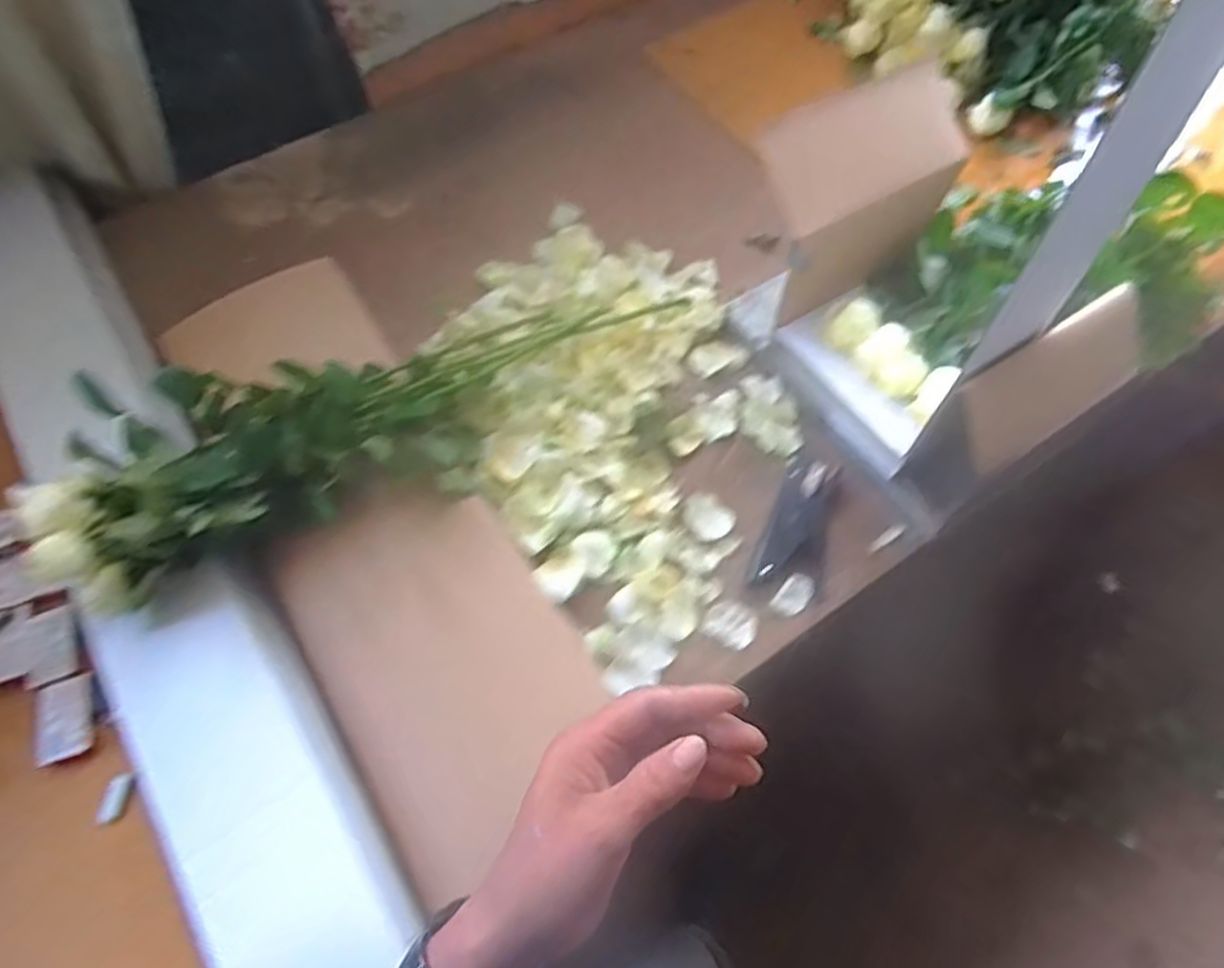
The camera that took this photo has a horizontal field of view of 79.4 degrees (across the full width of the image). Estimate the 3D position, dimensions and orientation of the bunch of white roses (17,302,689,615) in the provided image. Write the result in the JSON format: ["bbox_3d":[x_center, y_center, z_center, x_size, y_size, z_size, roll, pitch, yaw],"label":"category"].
[{"bbox_3d":[-0.217,-0.069,0.723,0.613,0.128,0.183,-23,66,-12],"label":"bunch of white roses"}]

